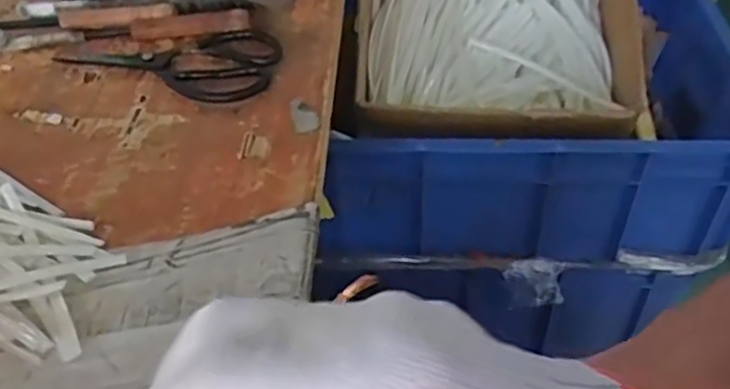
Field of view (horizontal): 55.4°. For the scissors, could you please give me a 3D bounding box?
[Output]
[{"bbox_3d":[-0.188,-0.142,0.703,0.215,0.006,0.112,15,47,20],"label":"scissors"}]

